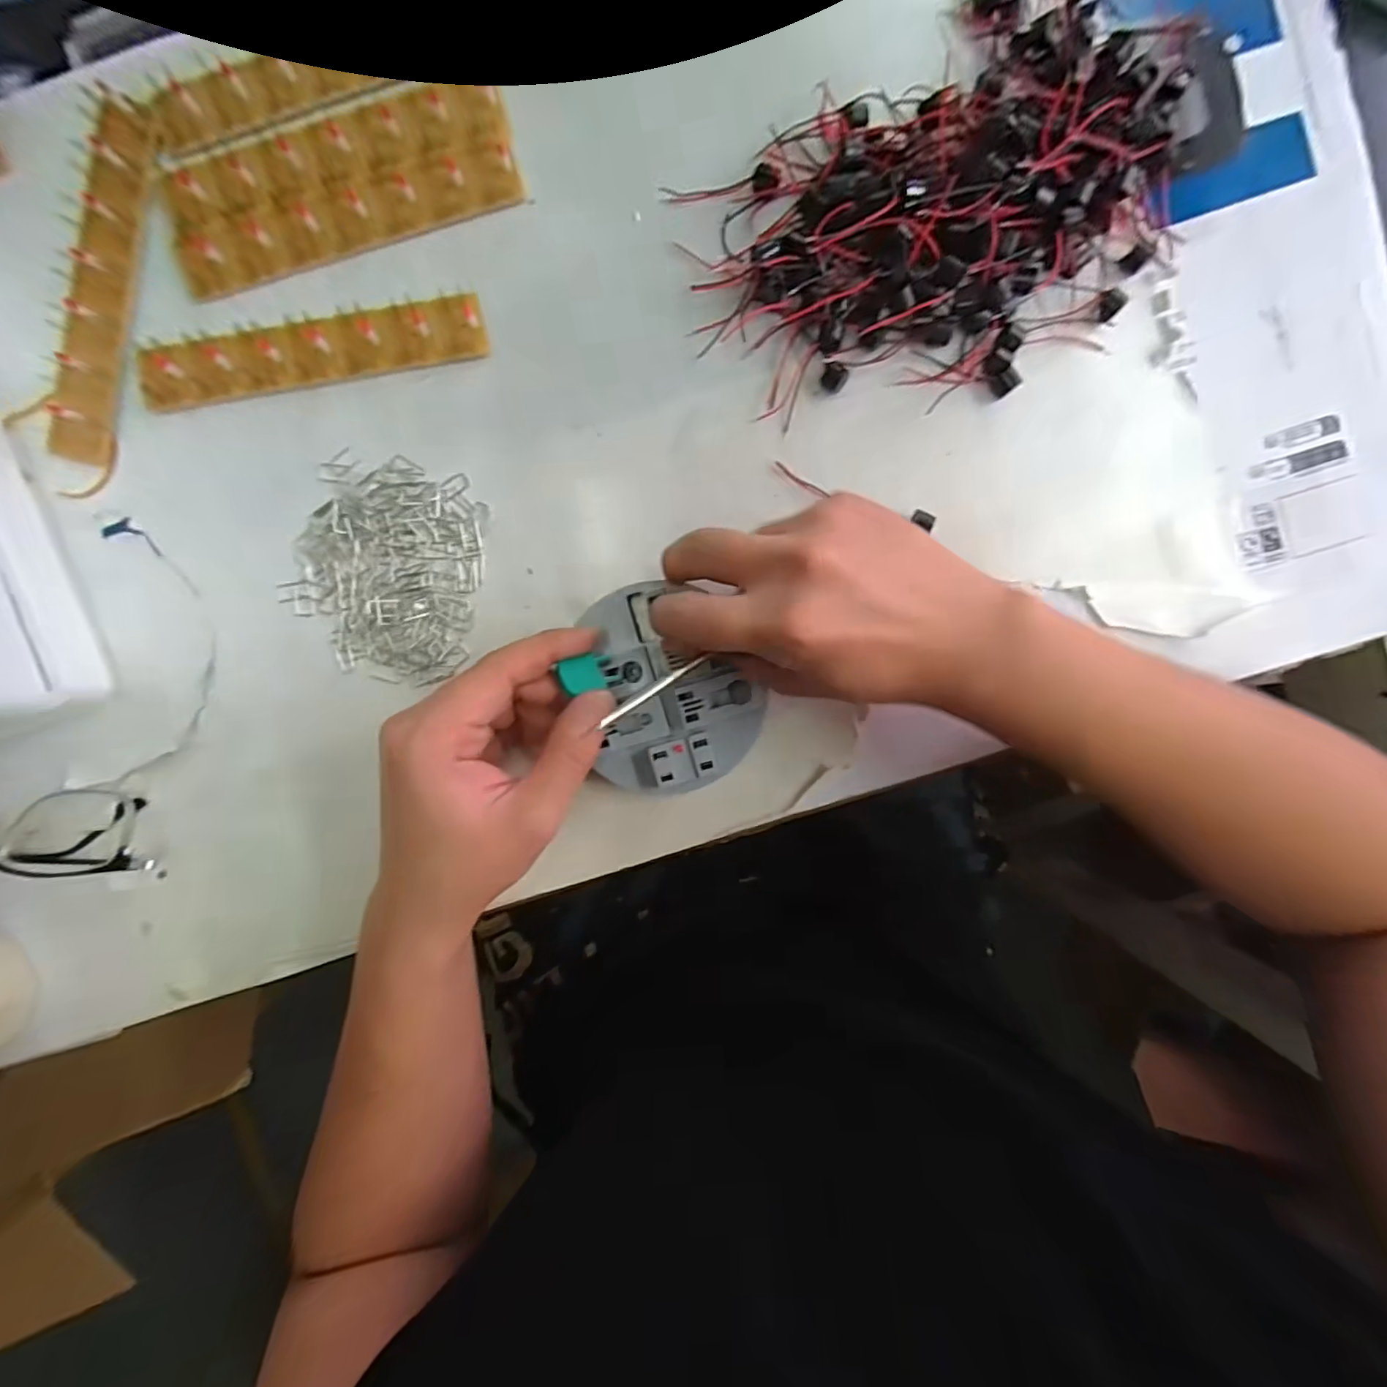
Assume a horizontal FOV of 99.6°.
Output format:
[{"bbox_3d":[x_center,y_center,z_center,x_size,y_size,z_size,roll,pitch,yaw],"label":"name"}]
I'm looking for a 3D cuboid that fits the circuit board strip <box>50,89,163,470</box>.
[{"bbox_3d":[-0.279,-0.192,0.280,0.028,0.008,0.162,13,95,-7],"label":"circuit board strip"}]

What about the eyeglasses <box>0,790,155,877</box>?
[{"bbox_3d":[-0.343,0.068,0.284,0.141,0.026,0.044,-4,94,0],"label":"eyeglasses"}]

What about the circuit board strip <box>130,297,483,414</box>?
[{"bbox_3d":[-0.181,-0.163,0.282,0.160,0.008,0.027,-10,94,0],"label":"circuit board strip"}]

